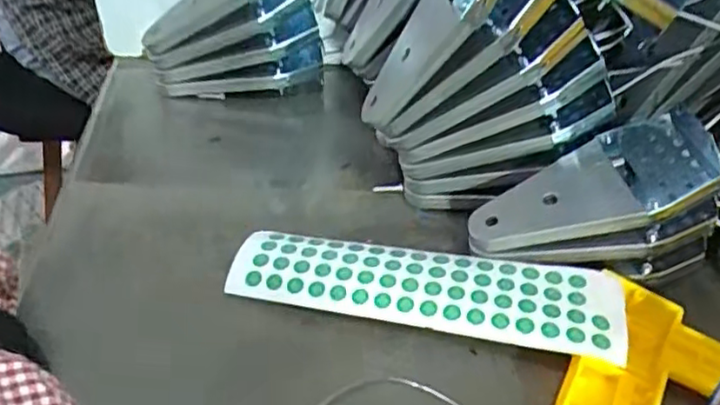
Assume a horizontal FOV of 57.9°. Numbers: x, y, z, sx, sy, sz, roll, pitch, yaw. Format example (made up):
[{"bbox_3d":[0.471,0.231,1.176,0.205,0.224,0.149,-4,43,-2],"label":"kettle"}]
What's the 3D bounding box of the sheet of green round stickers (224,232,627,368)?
[{"bbox_3d":[0.035,0.048,0.375,0.220,0.009,0.059,8,46,10],"label":"sheet of green round stickers"}]

